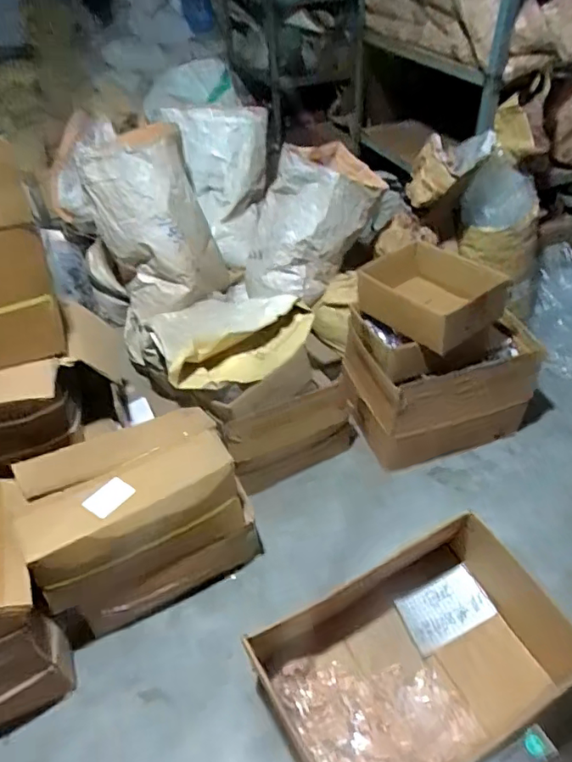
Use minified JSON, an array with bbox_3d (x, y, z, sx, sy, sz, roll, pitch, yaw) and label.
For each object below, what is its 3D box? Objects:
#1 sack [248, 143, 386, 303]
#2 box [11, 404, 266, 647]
[{"bbox_3d":[0.068,-0.504,1.830,0.329,0.522,0.289,33,35,1],"label":"sack"},{"bbox_3d":[-0.356,0.324,1.340,0.485,0.396,0.299,-22,45,-19],"label":"box"}]

